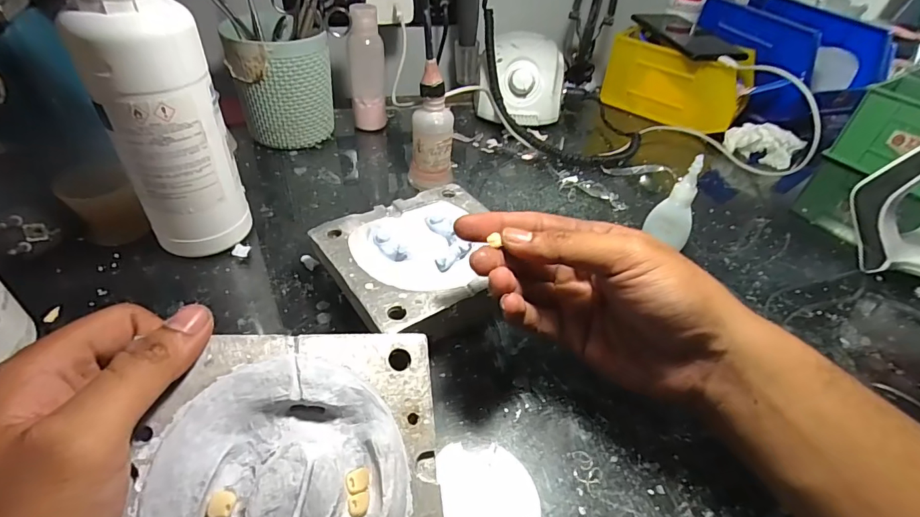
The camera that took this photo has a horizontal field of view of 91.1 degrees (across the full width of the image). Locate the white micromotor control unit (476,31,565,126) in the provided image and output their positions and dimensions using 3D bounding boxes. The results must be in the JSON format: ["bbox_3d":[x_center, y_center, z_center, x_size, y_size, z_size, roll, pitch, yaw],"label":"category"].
[{"bbox_3d":[0.073,-0.221,0.563,0.099,0.081,0.121,5,42,-1],"label":"white micromotor control unit"}]

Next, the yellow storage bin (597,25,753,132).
[{"bbox_3d":[0.282,-0.234,0.593,0.170,0.085,0.084,27,46,22],"label":"yellow storage bin"}]

